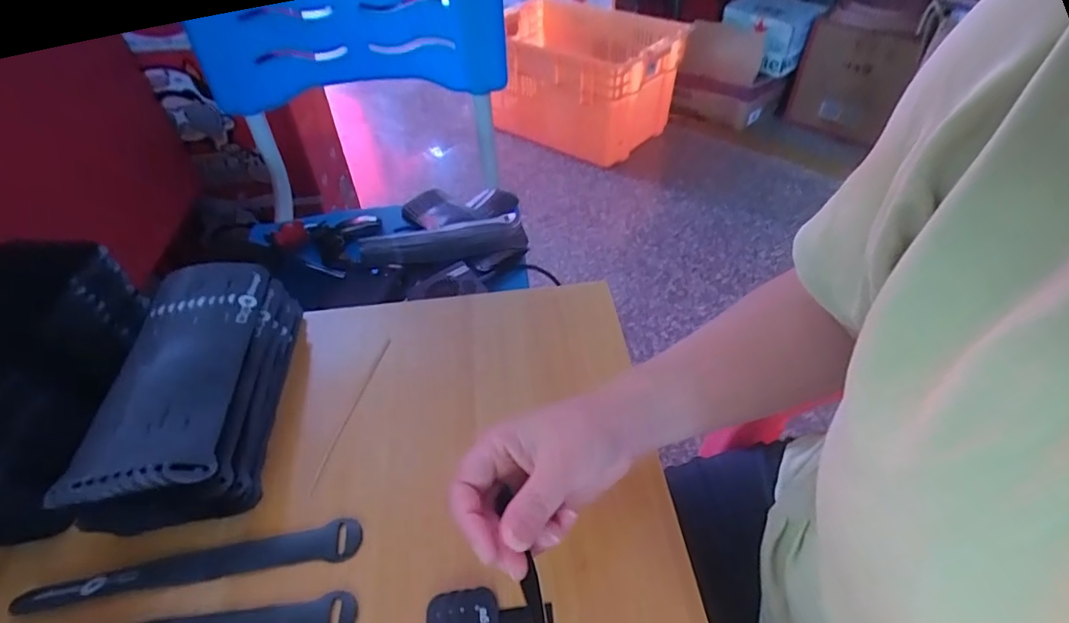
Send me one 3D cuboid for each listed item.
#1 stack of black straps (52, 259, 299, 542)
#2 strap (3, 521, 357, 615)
[{"bbox_3d":[-0.250,0.050,0.397,0.103,0.061,0.215,-9,46,-7],"label":"stack of black straps"},{"bbox_3d":[-0.218,0.163,0.343,0.212,0.004,0.023,-8,46,-5],"label":"strap"}]

